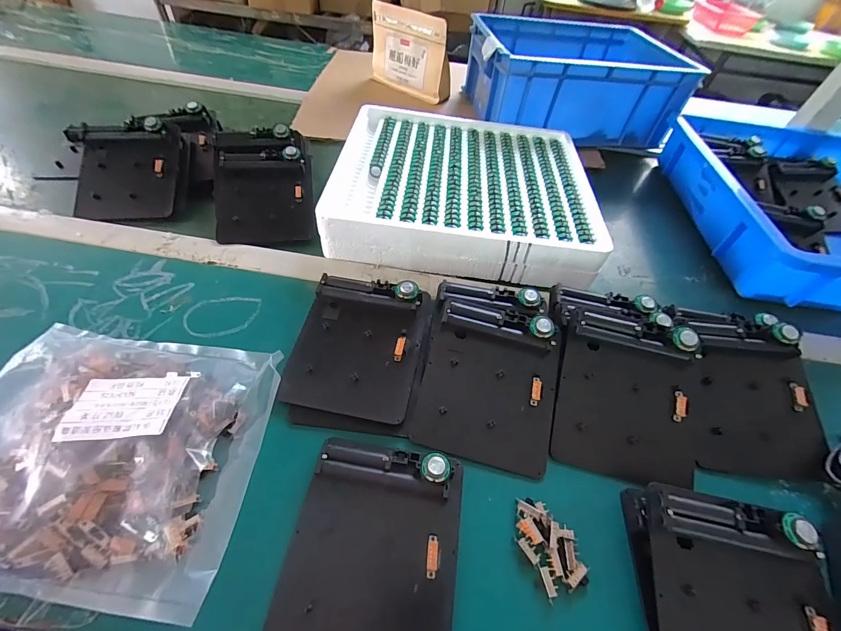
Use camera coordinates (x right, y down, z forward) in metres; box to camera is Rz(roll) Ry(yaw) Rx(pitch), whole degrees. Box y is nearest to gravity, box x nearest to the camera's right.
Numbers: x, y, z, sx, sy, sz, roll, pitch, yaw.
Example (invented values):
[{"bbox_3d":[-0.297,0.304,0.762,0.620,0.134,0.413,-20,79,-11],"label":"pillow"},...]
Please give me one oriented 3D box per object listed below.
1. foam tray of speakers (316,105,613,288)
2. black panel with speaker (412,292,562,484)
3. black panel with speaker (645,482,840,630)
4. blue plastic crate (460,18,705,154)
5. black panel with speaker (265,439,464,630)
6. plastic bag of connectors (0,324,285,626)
[{"bbox_3d":[0.059,-0.178,0.483,0.315,0.052,0.301,9,51,2],"label":"foam tray of speakers"},{"bbox_3d":[0.060,0.055,0.302,0.108,0.016,0.130,14,70,4],"label":"black panel with speaker"},{"bbox_3d":[0.202,0.183,0.218,0.113,0.033,0.130,11,51,3],"label":"black panel with speaker"},{"bbox_3d":[0.265,-0.433,0.651,0.343,0.125,0.269,-2,51,-7],"label":"blue plastic crate"},{"bbox_3d":[-0.029,0.153,0.234,0.108,0.023,0.127,9,51,2],"label":"black panel with speaker"},{"bbox_3d":[-0.220,0.088,0.252,0.196,0.037,0.171,7,51,0],"label":"plastic bag of connectors"}]

